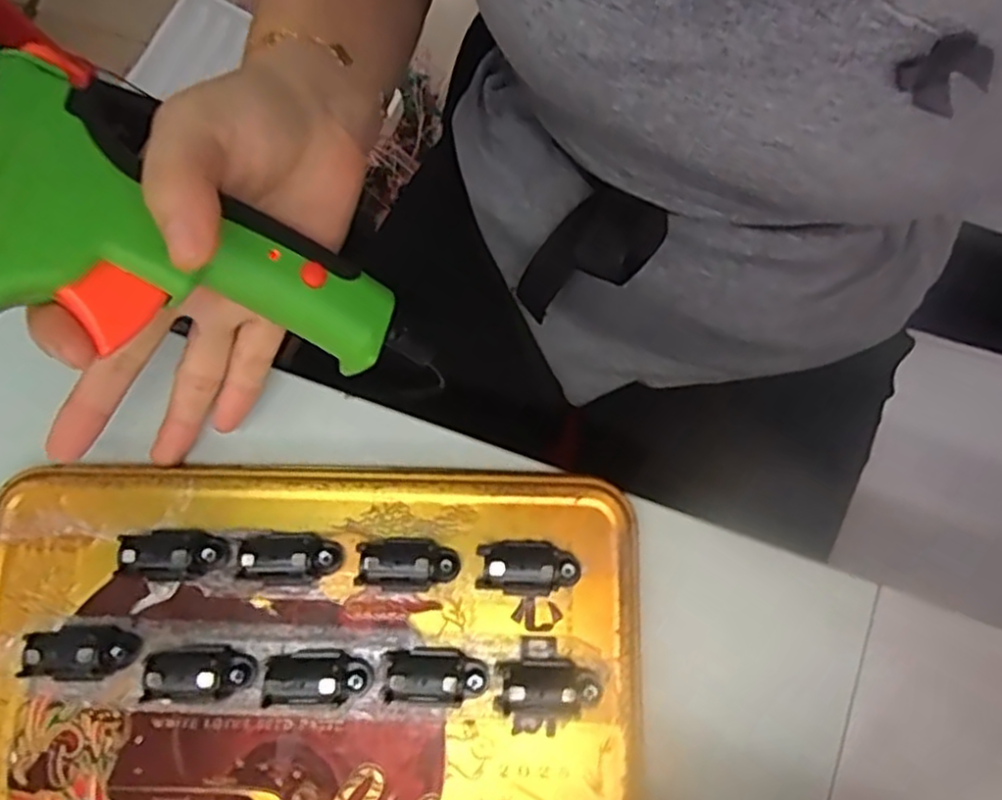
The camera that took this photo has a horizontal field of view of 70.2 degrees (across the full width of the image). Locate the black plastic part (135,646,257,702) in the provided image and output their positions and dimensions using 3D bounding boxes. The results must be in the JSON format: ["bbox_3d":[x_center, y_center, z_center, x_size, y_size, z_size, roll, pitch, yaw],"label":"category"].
[{"bbox_3d":[-0.102,0.093,0.241,0.035,0.016,0.015,-2,77,-1],"label":"black plastic part"}]

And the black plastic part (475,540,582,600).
[{"bbox_3d":[0.009,0.059,0.251,0.035,0.015,0.019,4,77,0],"label":"black plastic part"}]

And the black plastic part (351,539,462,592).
[{"bbox_3d":[-0.034,0.058,0.251,0.037,0.014,0.016,1,77,0],"label":"black plastic part"}]

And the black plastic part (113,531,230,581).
[{"bbox_3d":[-0.116,0.055,0.252,0.034,0.015,0.016,4,77,1],"label":"black plastic part"}]

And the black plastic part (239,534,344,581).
[{"bbox_3d":[-0.074,0.055,0.251,0.033,0.015,0.015,2,77,0],"label":"black plastic part"}]

